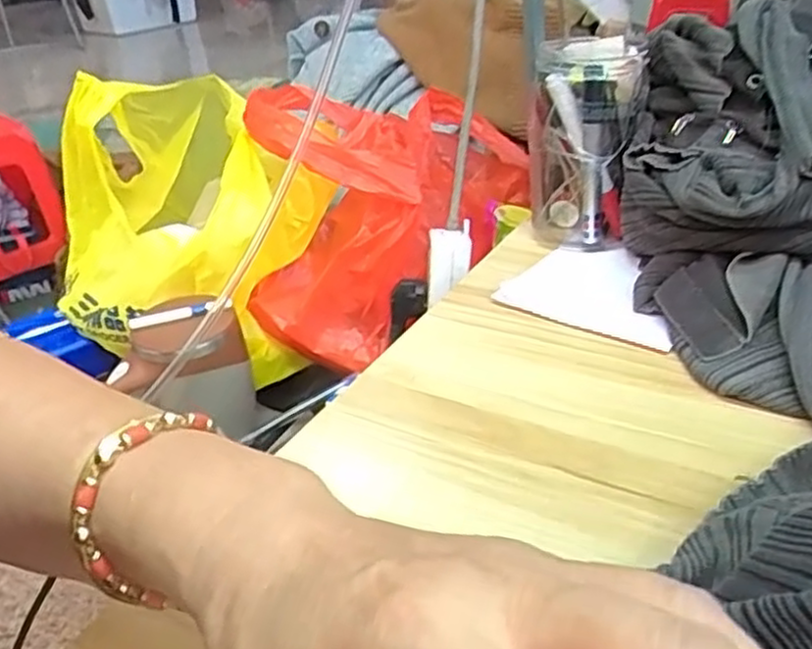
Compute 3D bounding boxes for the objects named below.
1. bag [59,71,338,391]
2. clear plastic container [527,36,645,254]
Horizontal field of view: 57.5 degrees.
[{"bbox_3d":[-0.227,-0.126,0.744,0.190,0.214,0.331,-26,37,-31],"label":"bag"},{"bbox_3d":[0.138,-0.142,0.584,0.081,0.157,0.072,2,32,10],"label":"clear plastic container"}]

